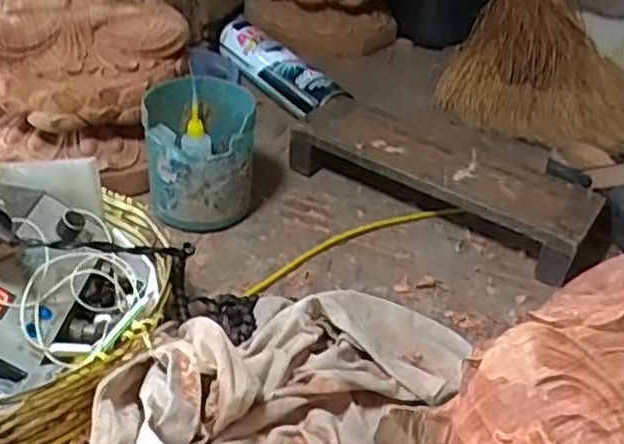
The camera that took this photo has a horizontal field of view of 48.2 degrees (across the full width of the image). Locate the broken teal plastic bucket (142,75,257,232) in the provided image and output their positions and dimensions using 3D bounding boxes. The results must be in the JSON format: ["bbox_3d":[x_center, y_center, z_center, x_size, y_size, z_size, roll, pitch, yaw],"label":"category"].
[{"bbox_3d":[-0.116,-0.068,0.718,0.104,0.119,0.114,2,37,-7],"label":"broken teal plastic bucket"}]

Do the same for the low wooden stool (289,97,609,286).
[{"bbox_3d":[0.147,-0.042,0.767,0.342,0.069,0.113,25,41,22],"label":"low wooden stool"}]

